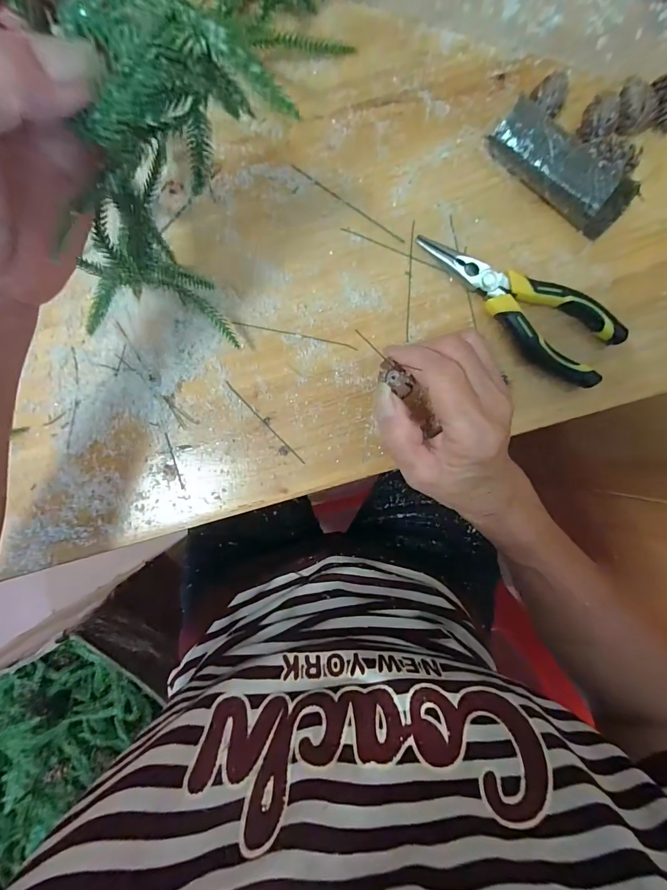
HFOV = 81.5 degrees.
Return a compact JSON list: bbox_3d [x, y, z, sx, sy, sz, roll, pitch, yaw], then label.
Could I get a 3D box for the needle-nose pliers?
[{"bbox_3d":[0.133,-0.106,0.280,0.155,0.019,0.054,38,91,-1],"label":"needle-nose pliers"}]

